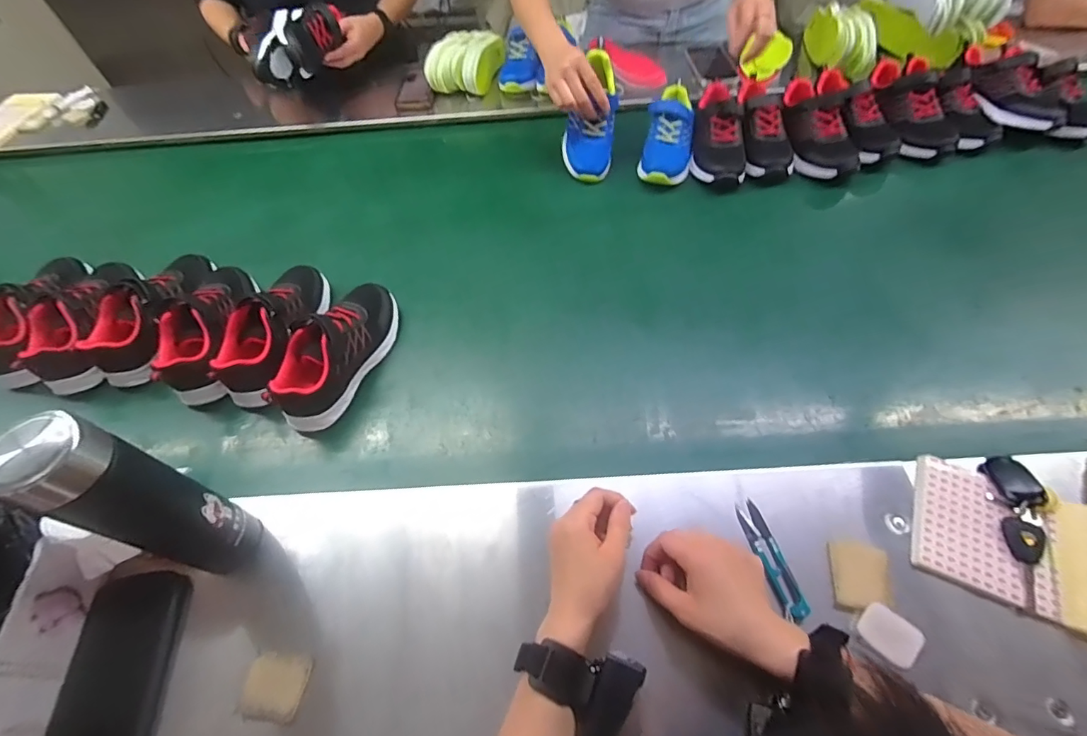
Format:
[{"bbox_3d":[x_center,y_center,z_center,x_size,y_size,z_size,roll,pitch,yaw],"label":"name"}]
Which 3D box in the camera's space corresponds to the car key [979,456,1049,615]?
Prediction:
[{"bbox_3d":[0.460,0.150,0.449,0.042,0.027,0.152,12,58,9],"label":"car key"}]

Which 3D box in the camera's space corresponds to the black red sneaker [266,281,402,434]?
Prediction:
[{"bbox_3d":[-0.265,-0.028,0.599,0.071,0.096,0.208,16,58,11],"label":"black red sneaker"}]

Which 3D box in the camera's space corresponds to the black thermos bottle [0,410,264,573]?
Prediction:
[{"bbox_3d":[-0.334,0.112,0.391,0.073,0.228,0.059,21,59,14],"label":"black thermos bottle"}]

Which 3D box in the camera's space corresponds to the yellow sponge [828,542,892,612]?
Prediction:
[{"bbox_3d":[0.298,0.196,0.437,0.051,0.008,0.058,8,57,6],"label":"yellow sponge"}]

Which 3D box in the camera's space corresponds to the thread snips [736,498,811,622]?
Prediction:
[{"bbox_3d":[0.220,0.182,0.450,0.023,0.011,0.107,-11,57,-7],"label":"thread snips"}]

